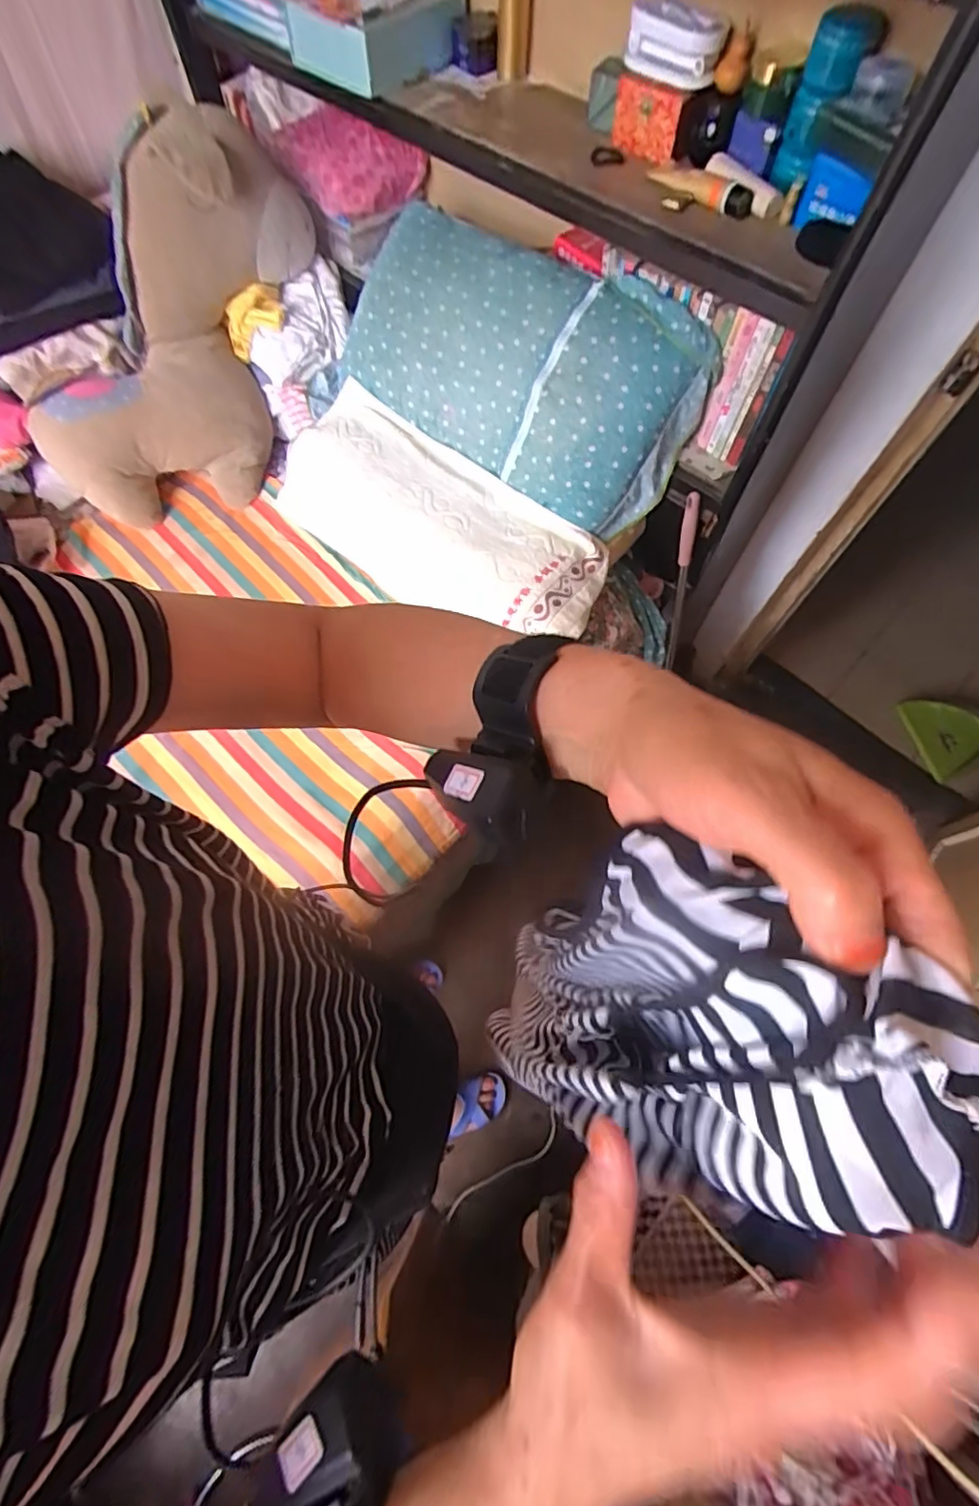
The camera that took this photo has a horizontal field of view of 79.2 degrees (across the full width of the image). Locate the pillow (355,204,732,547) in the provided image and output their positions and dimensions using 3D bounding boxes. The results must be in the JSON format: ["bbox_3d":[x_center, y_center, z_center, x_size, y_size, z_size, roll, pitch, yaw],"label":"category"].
[{"bbox_3d":[0.040,-0.691,1.045,0.669,0.346,0.118,35,26,11],"label":"pillow"}]

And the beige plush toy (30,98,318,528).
[{"bbox_3d":[-0.536,-0.741,1.088,0.265,0.316,0.682,36,107,19],"label":"beige plush toy"}]

